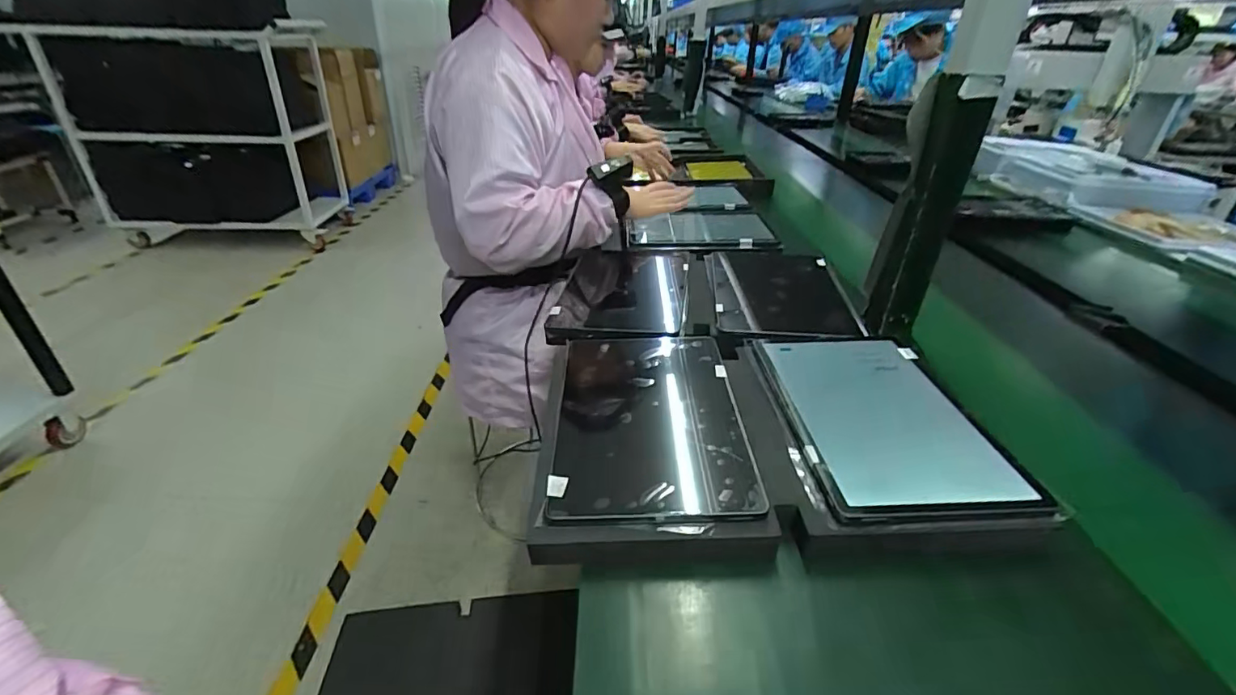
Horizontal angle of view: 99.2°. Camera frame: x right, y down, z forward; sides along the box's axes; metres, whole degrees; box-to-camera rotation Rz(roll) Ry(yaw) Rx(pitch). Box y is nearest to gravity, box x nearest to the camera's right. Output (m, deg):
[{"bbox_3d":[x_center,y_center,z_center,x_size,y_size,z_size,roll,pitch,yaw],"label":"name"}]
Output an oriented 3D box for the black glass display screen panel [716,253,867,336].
[{"bbox_3d":[0.219,-0.079,0.716,0.170,0.014,0.274,6,31,6],"label":"black glass display screen panel"}]

